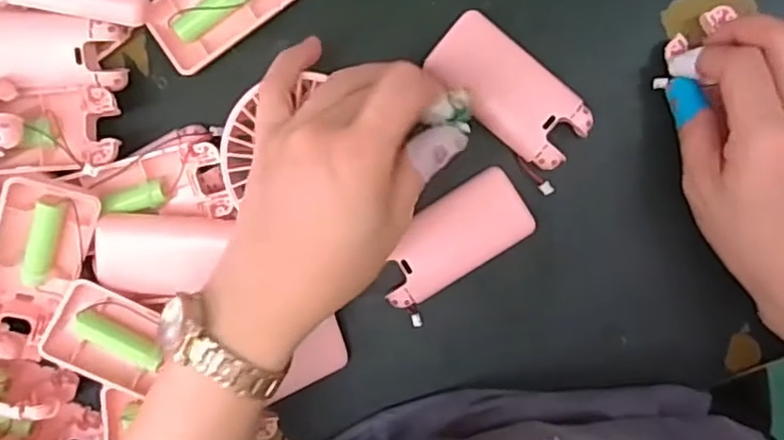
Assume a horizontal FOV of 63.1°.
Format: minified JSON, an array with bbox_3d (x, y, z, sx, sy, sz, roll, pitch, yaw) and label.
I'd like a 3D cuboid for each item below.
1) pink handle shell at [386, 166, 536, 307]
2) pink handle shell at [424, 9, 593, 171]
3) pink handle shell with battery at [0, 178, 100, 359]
[{"bbox_3d":[0.034,0.010,0.367,0.091,0.017,0.043,-33,93,6],"label":"pink handle shell"},{"bbox_3d":[0.065,-0.071,0.358,0.093,0.016,0.044,42,96,-1],"label":"pink handle shell"},{"bbox_3d":[-0.195,0.025,0.345,0.045,0.017,0.098,20,108,-29],"label":"pink handle shell with battery"}]

